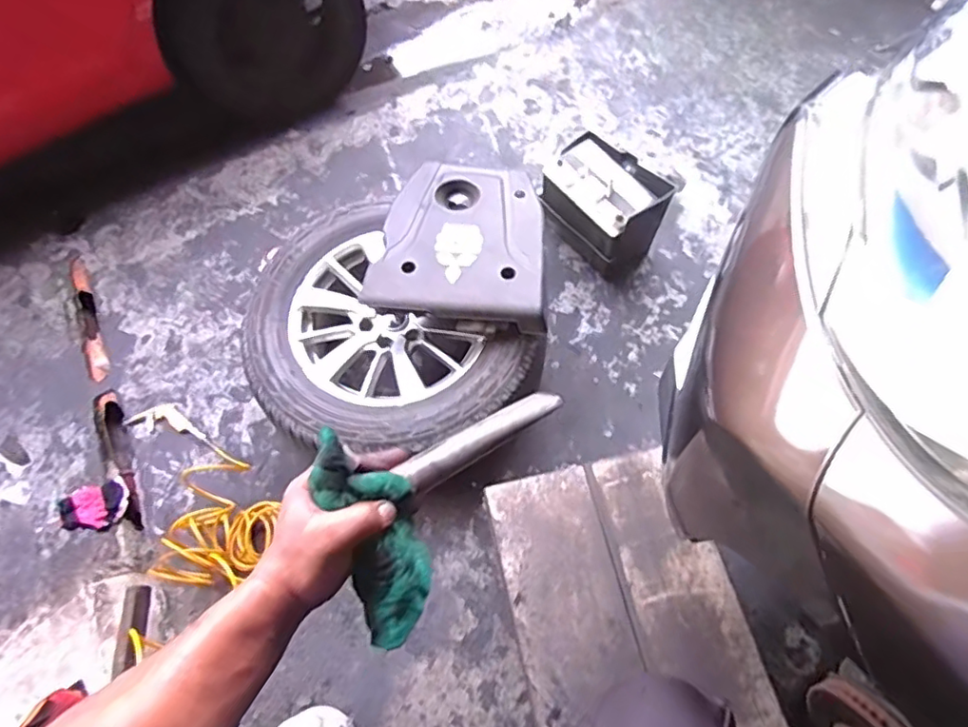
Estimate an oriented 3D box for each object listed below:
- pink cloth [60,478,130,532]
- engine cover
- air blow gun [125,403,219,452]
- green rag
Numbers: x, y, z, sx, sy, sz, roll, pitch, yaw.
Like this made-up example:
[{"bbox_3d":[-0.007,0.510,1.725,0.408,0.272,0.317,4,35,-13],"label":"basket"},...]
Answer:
[{"bbox_3d":[-0.969,0.355,1.477,0.176,0.048,0.128,-9,64,-1],"label":"pink cloth"},{"bbox_3d":[-0.039,-0.314,1.432,0.413,0.064,0.463,8,66,7],"label":"engine cover"},{"bbox_3d":[-0.823,0.160,1.606,0.267,0.022,0.090,12,65,9],"label":"air blow gun"},{"bbox_3d":[-0.086,0.131,0.471,0.070,0.039,0.169,-22,87,-7],"label":"green rag"}]

